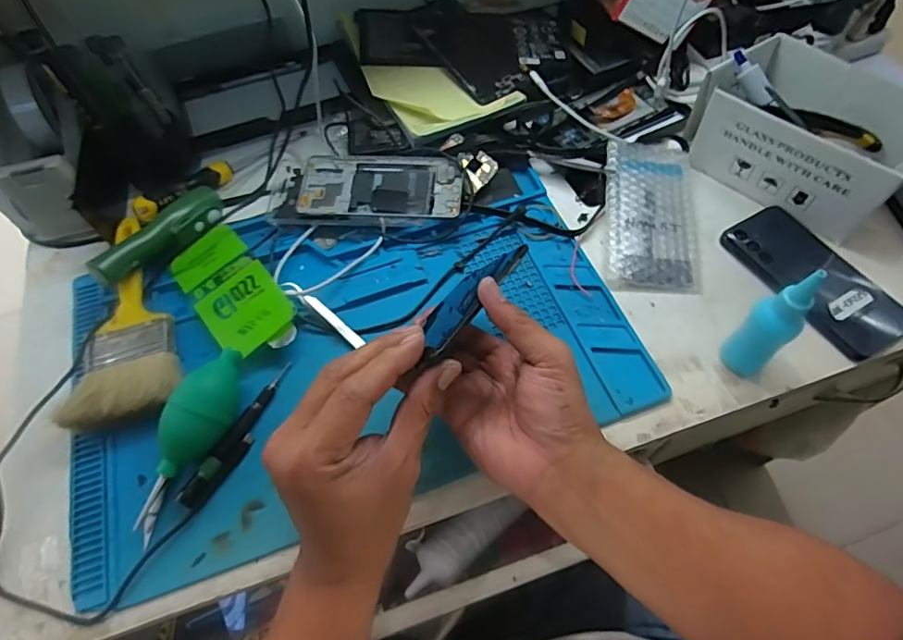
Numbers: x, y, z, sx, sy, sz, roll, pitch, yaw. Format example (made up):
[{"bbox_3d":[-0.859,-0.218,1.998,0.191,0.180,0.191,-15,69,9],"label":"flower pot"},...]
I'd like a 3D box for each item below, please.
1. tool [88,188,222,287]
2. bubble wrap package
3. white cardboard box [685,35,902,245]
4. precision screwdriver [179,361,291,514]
[{"bbox_3d":[-0.282,-0.085,0.507,0.040,0.026,0.142,25,51,15],"label":"tool"},{"bbox_3d":[0.200,-0.110,0.520,0.087,0.020,0.181,4,60,4],"label":"bubble wrap package"},{"bbox_3d":[0.346,-0.186,0.511,0.112,0.087,0.188,-39,65,-19],"label":"white cardboard box"},{"bbox_3d":[-0.169,0.091,0.417,0.020,0.016,0.128,26,66,15],"label":"precision screwdriver"}]

